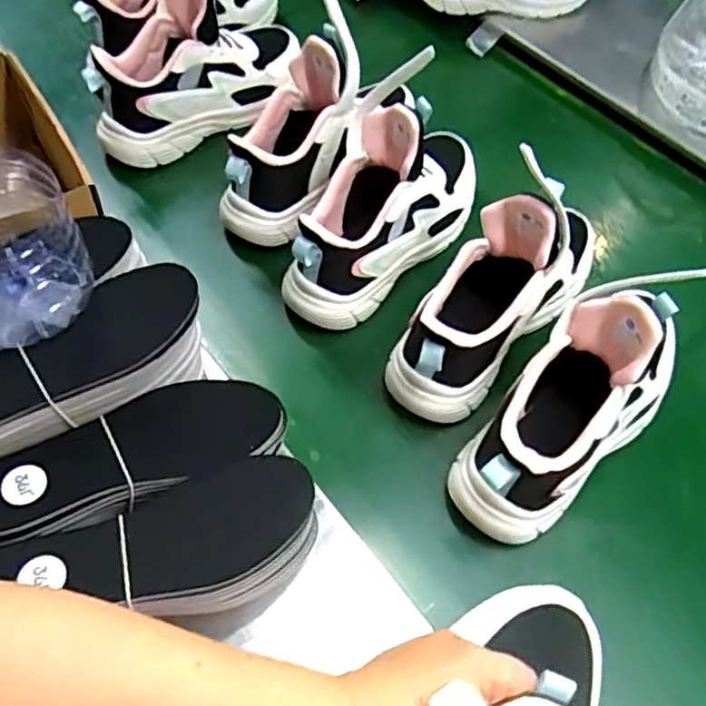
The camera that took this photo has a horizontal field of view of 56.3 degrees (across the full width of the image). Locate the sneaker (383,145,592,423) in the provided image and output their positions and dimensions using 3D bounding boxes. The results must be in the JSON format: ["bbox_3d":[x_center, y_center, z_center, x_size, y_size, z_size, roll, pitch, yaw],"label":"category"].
[{"bbox_3d":[0.126,-0.054,0.545,0.234,0.139,0.087,-41,65,-21],"label":"sneaker"}]

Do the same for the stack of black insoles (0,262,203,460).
[{"bbox_3d":[-0.204,0.011,0.464,0.218,0.048,0.078,-33,62,-17],"label":"stack of black insoles"}]

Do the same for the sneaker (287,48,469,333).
[{"bbox_3d":[0.039,-0.159,0.620,0.107,0.147,0.283,24,62,17],"label":"sneaker"}]

